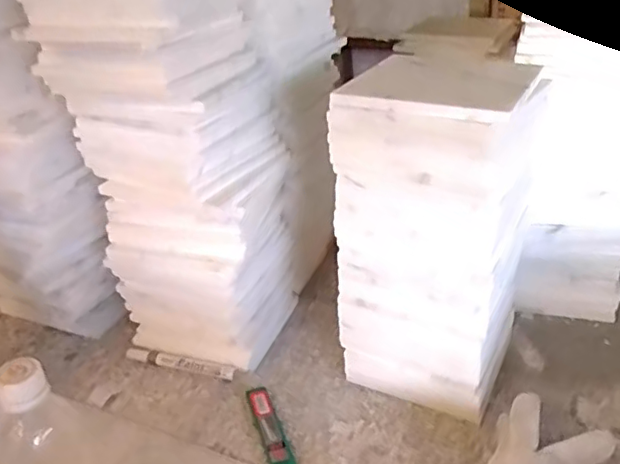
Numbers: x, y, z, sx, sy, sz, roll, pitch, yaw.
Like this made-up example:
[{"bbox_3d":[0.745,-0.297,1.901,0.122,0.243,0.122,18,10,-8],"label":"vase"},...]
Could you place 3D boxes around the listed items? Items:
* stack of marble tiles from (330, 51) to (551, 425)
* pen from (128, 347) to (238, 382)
[{"bbox_3d":[0.130,0.008,0.616,0.154,0.331,0.151,15,36,31],"label":"stack of marble tiles"},{"bbox_3d":[-0.155,0.156,0.712,0.144,0.015,0.011,6,32,19],"label":"pen"}]

